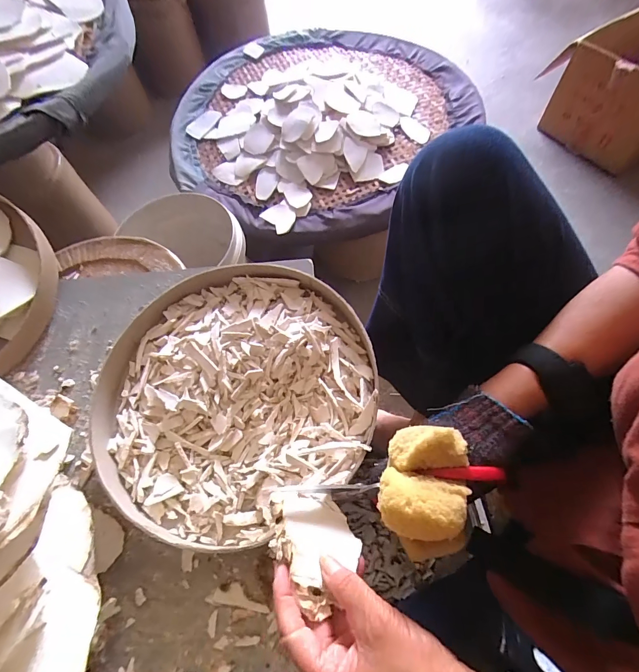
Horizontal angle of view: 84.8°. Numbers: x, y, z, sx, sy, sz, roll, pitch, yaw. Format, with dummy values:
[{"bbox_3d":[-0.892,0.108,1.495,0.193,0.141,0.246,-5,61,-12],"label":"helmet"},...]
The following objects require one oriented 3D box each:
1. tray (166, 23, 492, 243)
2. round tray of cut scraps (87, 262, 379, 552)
[{"bbox_3d":[-0.038,-0.554,0.899,0.763,0.120,0.623,37,72,18],"label":"tray"},{"bbox_3d":[-0.096,0.052,0.388,0.301,0.041,0.286,-1,65,3],"label":"round tray of cut scraps"}]

